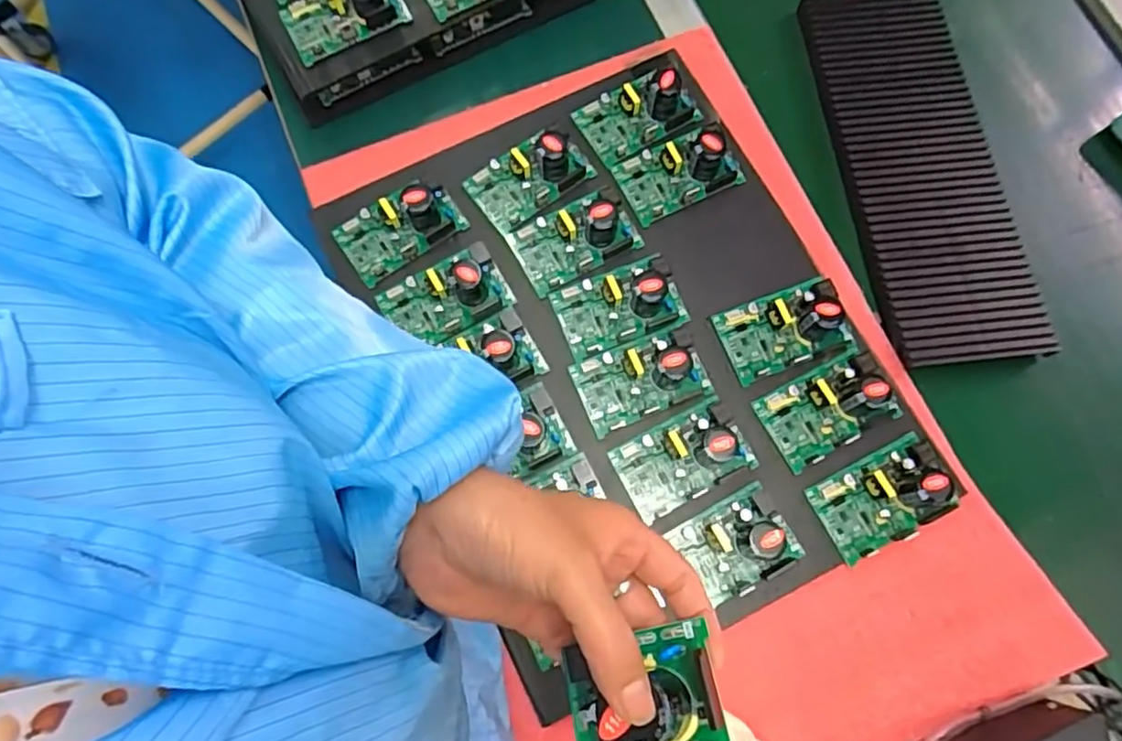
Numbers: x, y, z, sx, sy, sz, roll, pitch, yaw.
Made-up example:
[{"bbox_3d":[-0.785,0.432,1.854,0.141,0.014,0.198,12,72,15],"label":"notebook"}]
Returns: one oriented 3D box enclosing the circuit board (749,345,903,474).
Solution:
[{"bbox_3d":[0.227,0.029,0.568,0.105,0.045,0.070,-27,74,-7],"label":"circuit board"}]

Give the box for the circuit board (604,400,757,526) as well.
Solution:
[{"bbox_3d":[0.102,0.070,0.557,0.106,0.044,0.067,-26,74,-6],"label":"circuit board"}]

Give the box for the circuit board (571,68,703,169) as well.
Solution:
[{"bbox_3d":[0.076,-0.253,0.647,0.109,0.045,0.074,-29,74,-7],"label":"circuit board"}]

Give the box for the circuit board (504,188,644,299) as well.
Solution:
[{"bbox_3d":[0.012,-0.128,0.608,0.111,0.041,0.075,-25,74,-6],"label":"circuit board"}]

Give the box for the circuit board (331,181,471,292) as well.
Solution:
[{"bbox_3d":[-0.150,-0.136,0.617,0.112,0.050,0.062,-32,75,-8],"label":"circuit board"}]

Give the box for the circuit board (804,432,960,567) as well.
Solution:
[{"bbox_3d":[0.269,0.101,0.547,0.110,0.047,0.072,-26,74,-6],"label":"circuit board"}]

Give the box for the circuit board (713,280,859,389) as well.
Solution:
[{"bbox_3d":[0.199,-0.040,0.587,0.112,0.049,0.073,-16,73,-3],"label":"circuit board"}]

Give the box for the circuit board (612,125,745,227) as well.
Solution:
[{"bbox_3d":[0.111,-0.193,0.629,0.108,0.044,0.075,-24,74,-6],"label":"circuit board"}]

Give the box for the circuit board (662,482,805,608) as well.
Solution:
[{"bbox_3d":[0.144,0.138,0.539,0.087,0.043,0.071,-28,74,-7],"label":"circuit board"}]

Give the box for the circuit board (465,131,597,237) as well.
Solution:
[{"bbox_3d":[-0.028,-0.188,0.625,0.112,0.041,0.067,-34,75,-9],"label":"circuit board"}]

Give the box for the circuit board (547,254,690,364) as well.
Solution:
[{"bbox_3d":[0.051,-0.061,0.592,0.108,0.042,0.071,-20,73,-5],"label":"circuit board"}]

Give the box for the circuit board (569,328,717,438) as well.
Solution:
[{"bbox_3d":[0.071,0.004,0.574,0.113,0.039,0.074,-16,73,-3],"label":"circuit board"}]

